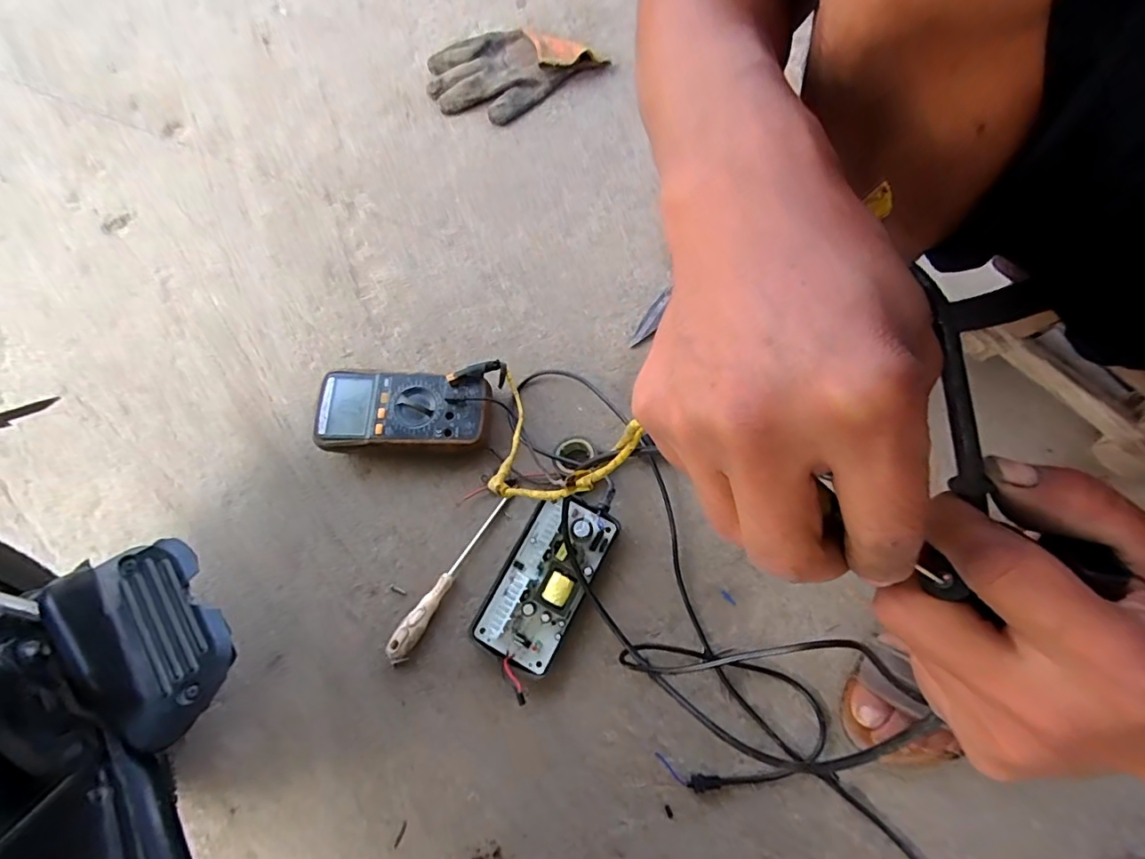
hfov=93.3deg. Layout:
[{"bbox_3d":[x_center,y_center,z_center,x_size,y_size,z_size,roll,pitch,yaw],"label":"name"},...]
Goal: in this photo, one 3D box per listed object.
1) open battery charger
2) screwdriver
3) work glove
[{"bbox_3d":[-0.028,0.148,0.535,0.086,0.038,0.168,28,76,13],"label":"open battery charger"},{"bbox_3d":[-0.124,0.149,0.555,0.023,0.023,0.184,33,79,15],"label":"screwdriver"},{"bbox_3d":[-0.092,-0.513,0.771,0.221,0.037,0.154,-32,72,-4],"label":"work glove"}]

